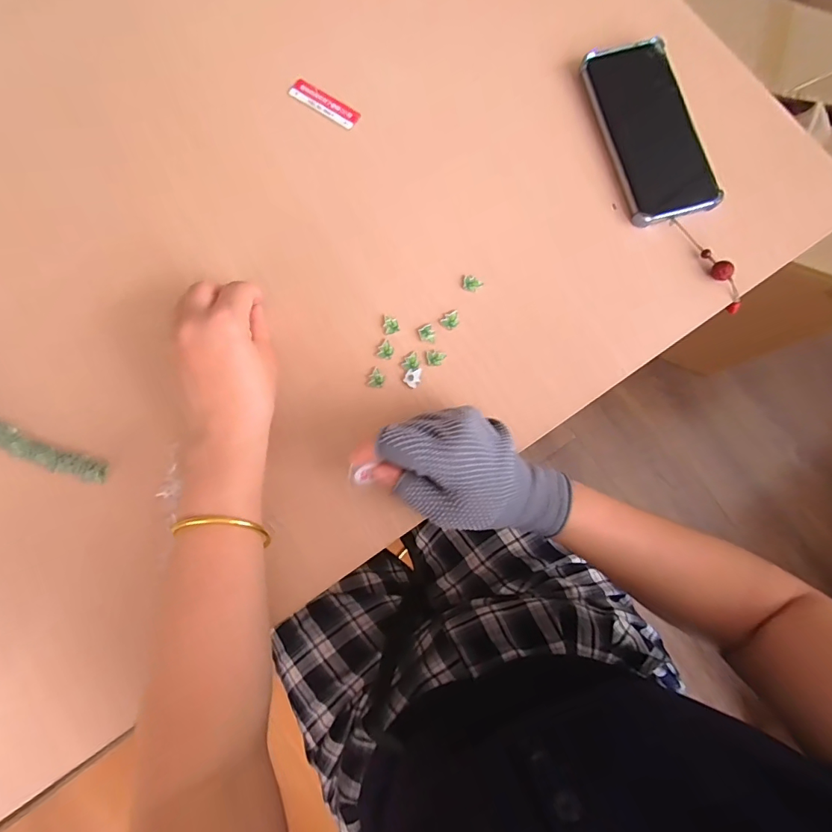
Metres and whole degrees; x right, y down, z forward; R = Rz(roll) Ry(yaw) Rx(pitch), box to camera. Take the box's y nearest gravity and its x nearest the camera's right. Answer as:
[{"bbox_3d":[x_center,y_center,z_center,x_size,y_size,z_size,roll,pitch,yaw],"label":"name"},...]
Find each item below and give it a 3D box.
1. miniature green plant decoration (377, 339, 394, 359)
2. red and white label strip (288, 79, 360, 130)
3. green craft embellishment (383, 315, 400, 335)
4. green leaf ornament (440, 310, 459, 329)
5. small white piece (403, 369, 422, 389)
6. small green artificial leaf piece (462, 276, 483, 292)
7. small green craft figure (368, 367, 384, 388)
[{"bbox_3d":[-0.025,-0.055,0.381,0.012,0.004,0.016,33,81,5],"label":"miniature green plant decoration"},{"bbox_3d":[-0.086,-0.291,0.423,0.072,0.004,0.021,34,81,5],"label":"red and white label strip"},{"bbox_3d":[-0.022,-0.078,0.385,0.013,0.004,0.017,-19,81,-4],"label":"green craft embellishment"},{"bbox_3d":[0.029,-0.081,0.385,0.016,0.004,0.013,-23,81,-5],"label":"green leaf ornament"},{"bbox_3d":[-0.003,-0.032,0.377,0.013,0.004,0.017,15,80,2],"label":"small white piece"},{"bbox_3d":[0.047,-0.115,0.395,0.014,0.005,0.016,-43,83,-8],"label":"small green artificial leaf piece"},{"bbox_3d":[-0.033,-0.032,0.377,0.013,0.004,0.016,10,80,1],"label":"small green craft figure"}]

